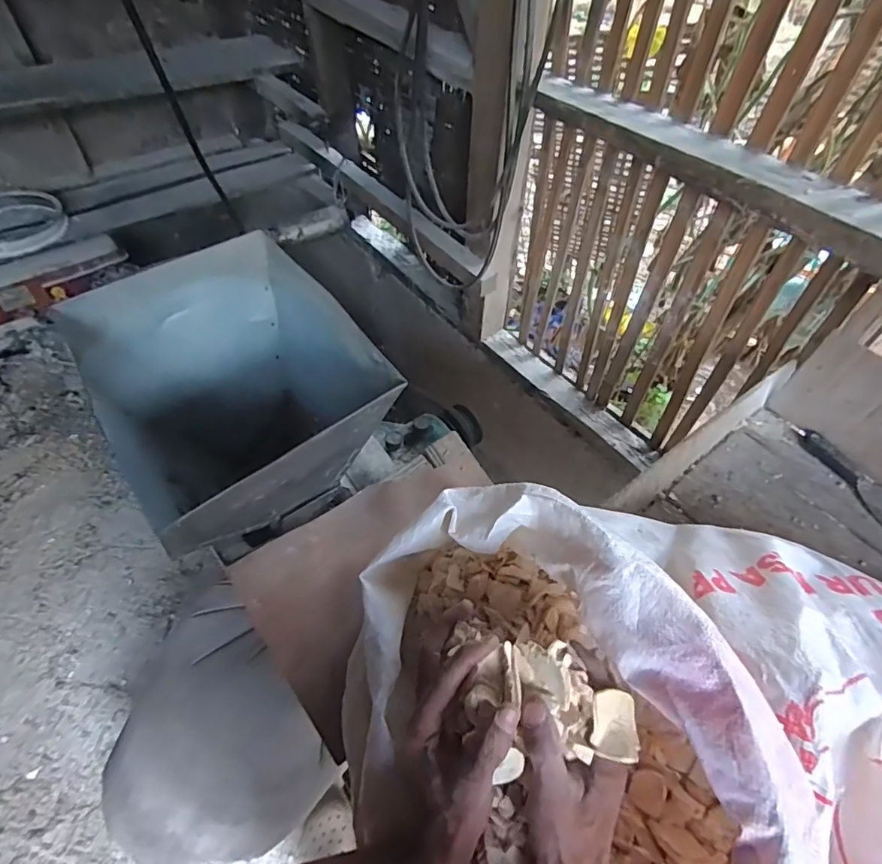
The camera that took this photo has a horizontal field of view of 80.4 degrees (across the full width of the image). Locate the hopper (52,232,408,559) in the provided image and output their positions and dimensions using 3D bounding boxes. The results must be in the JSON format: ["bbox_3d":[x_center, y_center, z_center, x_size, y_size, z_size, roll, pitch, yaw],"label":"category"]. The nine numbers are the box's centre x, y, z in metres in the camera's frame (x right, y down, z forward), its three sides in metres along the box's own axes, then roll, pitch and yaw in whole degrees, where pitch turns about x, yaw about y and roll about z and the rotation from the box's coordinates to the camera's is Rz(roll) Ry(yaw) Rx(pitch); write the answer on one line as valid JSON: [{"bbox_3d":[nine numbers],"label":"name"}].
[{"bbox_3d":[-0.201,-0.024,0.532,0.224,0.179,0.274,-32,61,-24],"label":"hopper"}]

